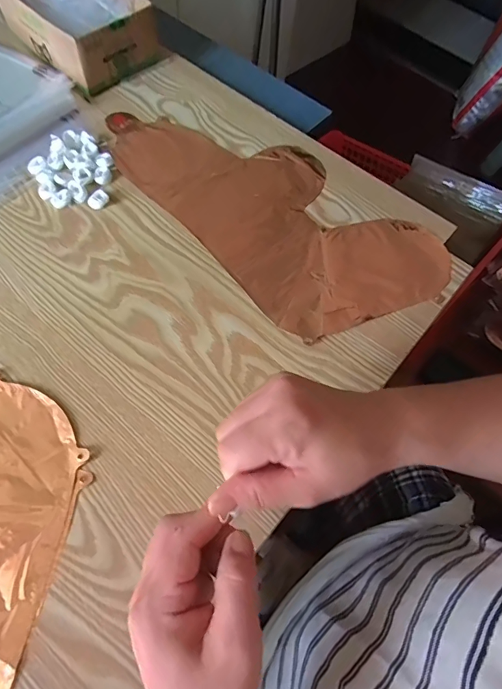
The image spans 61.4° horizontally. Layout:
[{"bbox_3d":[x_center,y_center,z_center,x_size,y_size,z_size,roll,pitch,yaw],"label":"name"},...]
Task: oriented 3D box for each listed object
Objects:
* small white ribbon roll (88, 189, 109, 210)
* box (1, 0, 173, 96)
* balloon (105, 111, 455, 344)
[{"bbox_3d":[-0.171,-0.162,0.474,0.017,0.011,0.024,30,65,11],"label":"small white ribbon roll"},{"bbox_3d":[-0.225,-0.431,0.569,0.174,0.069,0.137,41,68,16],"label":"box"},{"bbox_3d":[0.020,-0.171,0.494,0.205,0.006,0.406,-38,71,-20],"label":"balloon"}]

